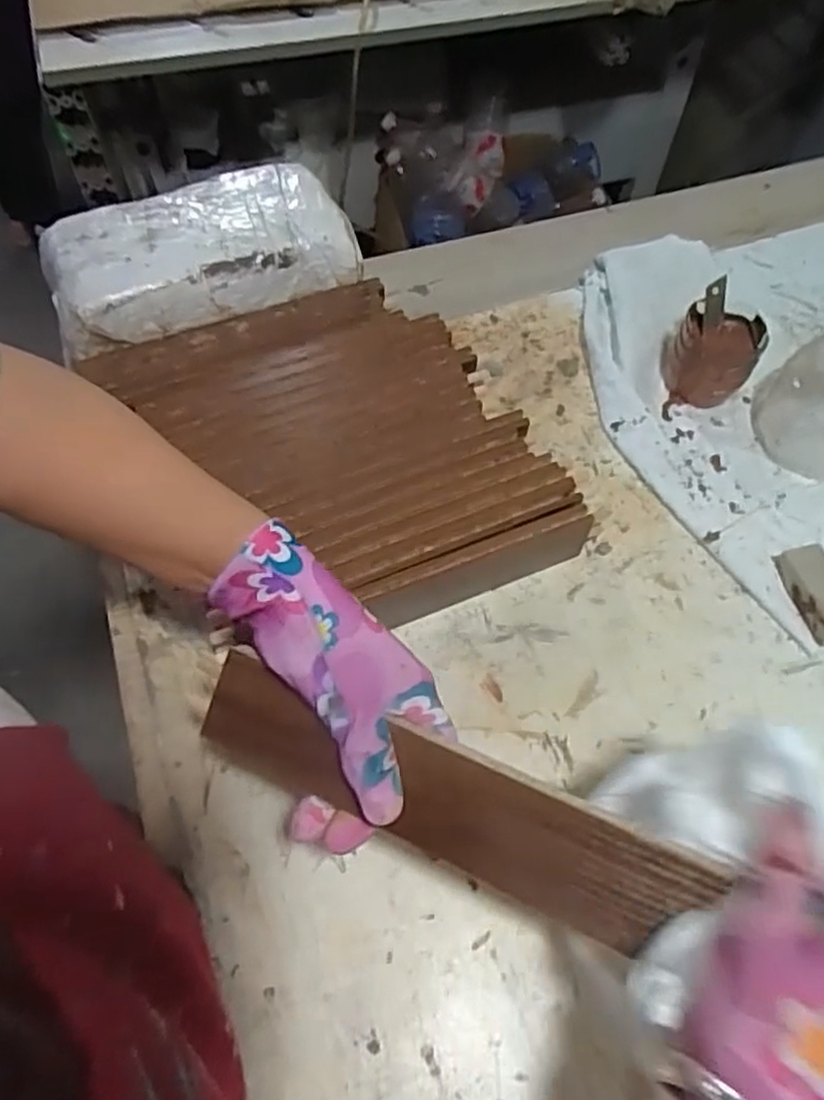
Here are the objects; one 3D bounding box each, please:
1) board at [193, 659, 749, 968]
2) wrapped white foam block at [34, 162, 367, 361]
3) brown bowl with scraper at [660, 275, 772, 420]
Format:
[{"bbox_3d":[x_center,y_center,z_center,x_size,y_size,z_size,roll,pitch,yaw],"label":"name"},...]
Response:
[{"bbox_3d":[0.009,0.117,0.333,0.250,0.008,0.051,20,88,18],"label":"board"},{"bbox_3d":[-0.176,-0.244,0.586,0.238,0.054,0.115,-23,62,-15],"label":"wrapped white foam block"},{"bbox_3d":[0.250,-0.162,0.598,0.073,0.071,0.088,24,61,12],"label":"brown bowl with scraper"}]

